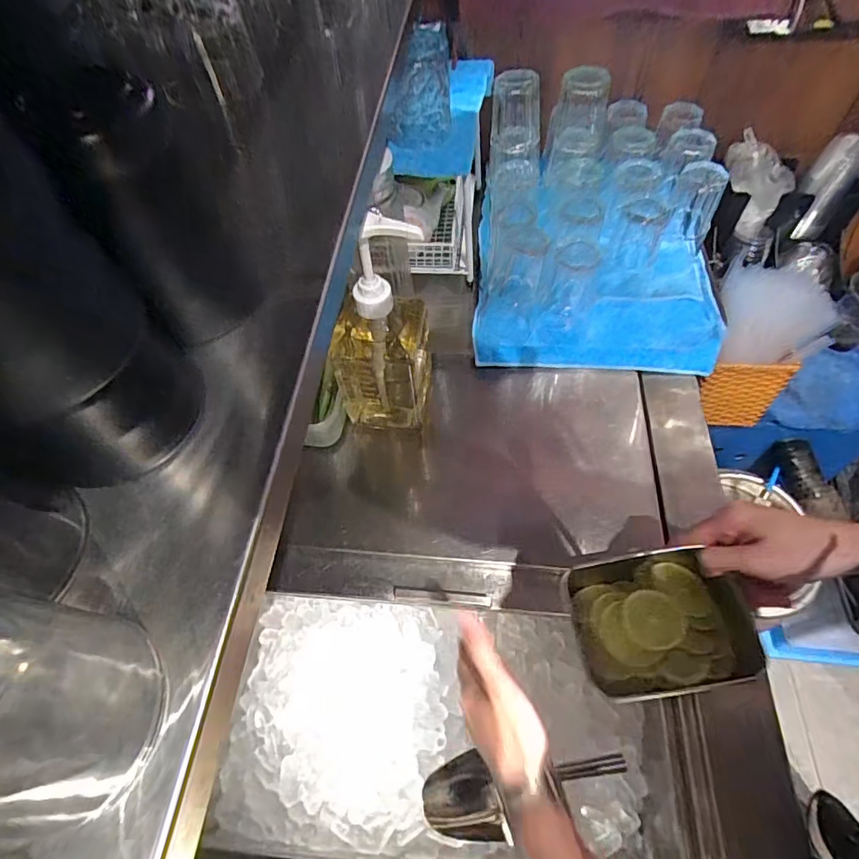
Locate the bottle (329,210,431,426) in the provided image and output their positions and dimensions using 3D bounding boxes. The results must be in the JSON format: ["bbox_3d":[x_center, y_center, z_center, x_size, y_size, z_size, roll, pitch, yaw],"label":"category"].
[{"bbox_3d":[-0.055,-0.118,0.563,0.102,0.274,0.111,1,58,4],"label":"bottle"}]

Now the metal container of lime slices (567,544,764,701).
[{"bbox_3d":[0.186,0.157,0.411,0.127,0.068,0.105,-9,61,-1],"label":"metal container of lime slices"}]

